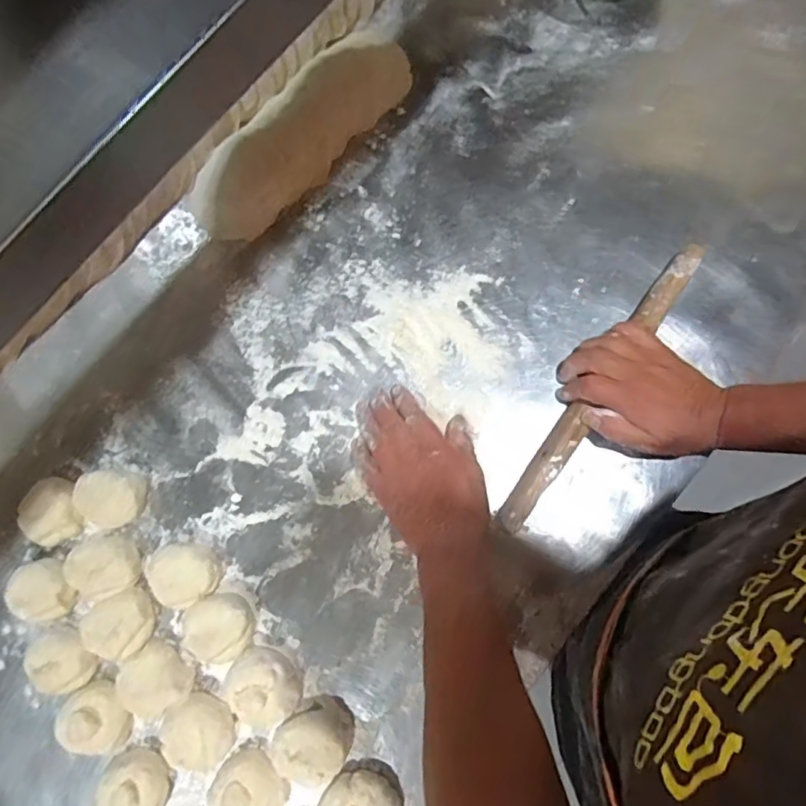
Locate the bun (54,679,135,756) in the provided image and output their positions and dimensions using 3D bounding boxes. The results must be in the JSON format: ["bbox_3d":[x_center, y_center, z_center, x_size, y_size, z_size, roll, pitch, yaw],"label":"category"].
[{"bbox_3d":[-0.262,0.271,0.470,0.047,0.031,0.056,-19,78,0],"label":"bun"}]

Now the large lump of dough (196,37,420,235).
[{"bbox_3d":[-0.101,-0.277,0.568,0.279,0.045,0.083,-41,81,-6],"label":"large lump of dough"}]

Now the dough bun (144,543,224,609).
[{"bbox_3d":[-0.197,0.153,0.496,0.058,0.027,0.055,-1,79,4],"label":"dough bun"}]

